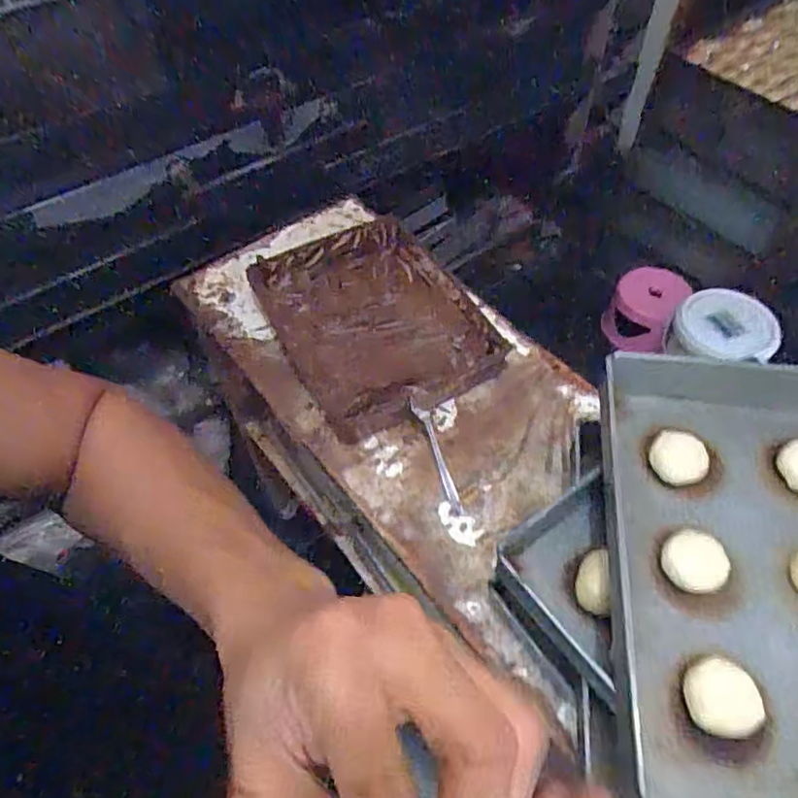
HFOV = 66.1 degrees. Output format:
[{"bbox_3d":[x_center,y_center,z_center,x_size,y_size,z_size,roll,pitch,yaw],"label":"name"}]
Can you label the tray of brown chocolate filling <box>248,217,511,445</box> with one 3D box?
[{"bbox_3d":[-0.040,-0.134,0.979,0.283,0.054,0.359,-25,57,-17],"label":"tray of brown chocolate filling"}]

